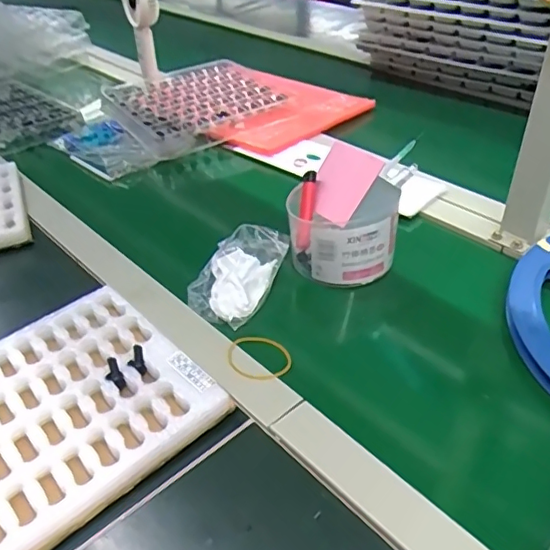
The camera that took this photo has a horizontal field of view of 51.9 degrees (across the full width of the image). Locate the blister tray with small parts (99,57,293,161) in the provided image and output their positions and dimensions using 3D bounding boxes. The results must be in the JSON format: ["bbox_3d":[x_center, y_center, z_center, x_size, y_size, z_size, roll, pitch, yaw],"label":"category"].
[{"bbox_3d":[-0.129,-0.284,0.924,0.252,0.038,0.258,-25,43,-23],"label":"blister tray with small parts"}]

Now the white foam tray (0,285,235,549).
[{"bbox_3d":[-0.195,0.121,0.425,0.268,0.034,0.187,-33,47,-30],"label":"white foam tray"}]

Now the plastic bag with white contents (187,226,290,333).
[{"bbox_3d":[-0.036,-0.007,0.572,0.072,0.028,0.123,10,41,17],"label":"plastic bag with white contents"}]

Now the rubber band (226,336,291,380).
[{"bbox_3d":[-0.013,0.073,0.498,0.054,0.008,0.053,7,34,-5],"label":"rubber band"}]

